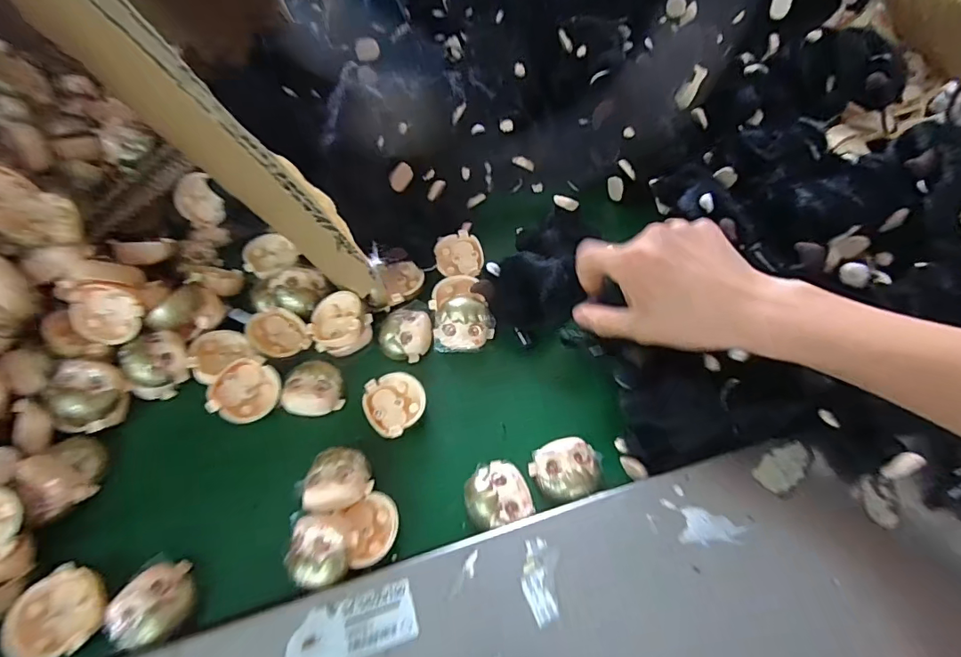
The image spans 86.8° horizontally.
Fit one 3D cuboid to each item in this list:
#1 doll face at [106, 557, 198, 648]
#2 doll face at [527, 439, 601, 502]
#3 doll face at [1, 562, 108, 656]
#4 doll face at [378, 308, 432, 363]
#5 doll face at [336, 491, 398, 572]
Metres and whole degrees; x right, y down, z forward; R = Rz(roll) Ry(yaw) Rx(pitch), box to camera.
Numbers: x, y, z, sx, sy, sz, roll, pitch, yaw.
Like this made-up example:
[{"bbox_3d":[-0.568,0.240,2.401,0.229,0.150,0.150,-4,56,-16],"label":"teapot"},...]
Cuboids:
[{"bbox_3d":[-0.207,0.176,0.323,0.044,0.024,0.043,-29,60,-18],"label":"doll face"},{"bbox_3d":[0.064,0.105,0.378,0.050,0.019,0.042,-9,56,-5],"label":"doll face"},{"bbox_3d":[-0.263,0.178,0.317,0.049,0.022,0.053,0,56,0],"label":"doll face"},{"bbox_3d":[-0.066,0.004,0.447,0.044,0.017,0.048,0,56,0],"label":"doll face"},{"bbox_3d":[-0.075,0.137,0.347,0.036,0.020,0.043,-11,54,-28],"label":"doll face"}]

